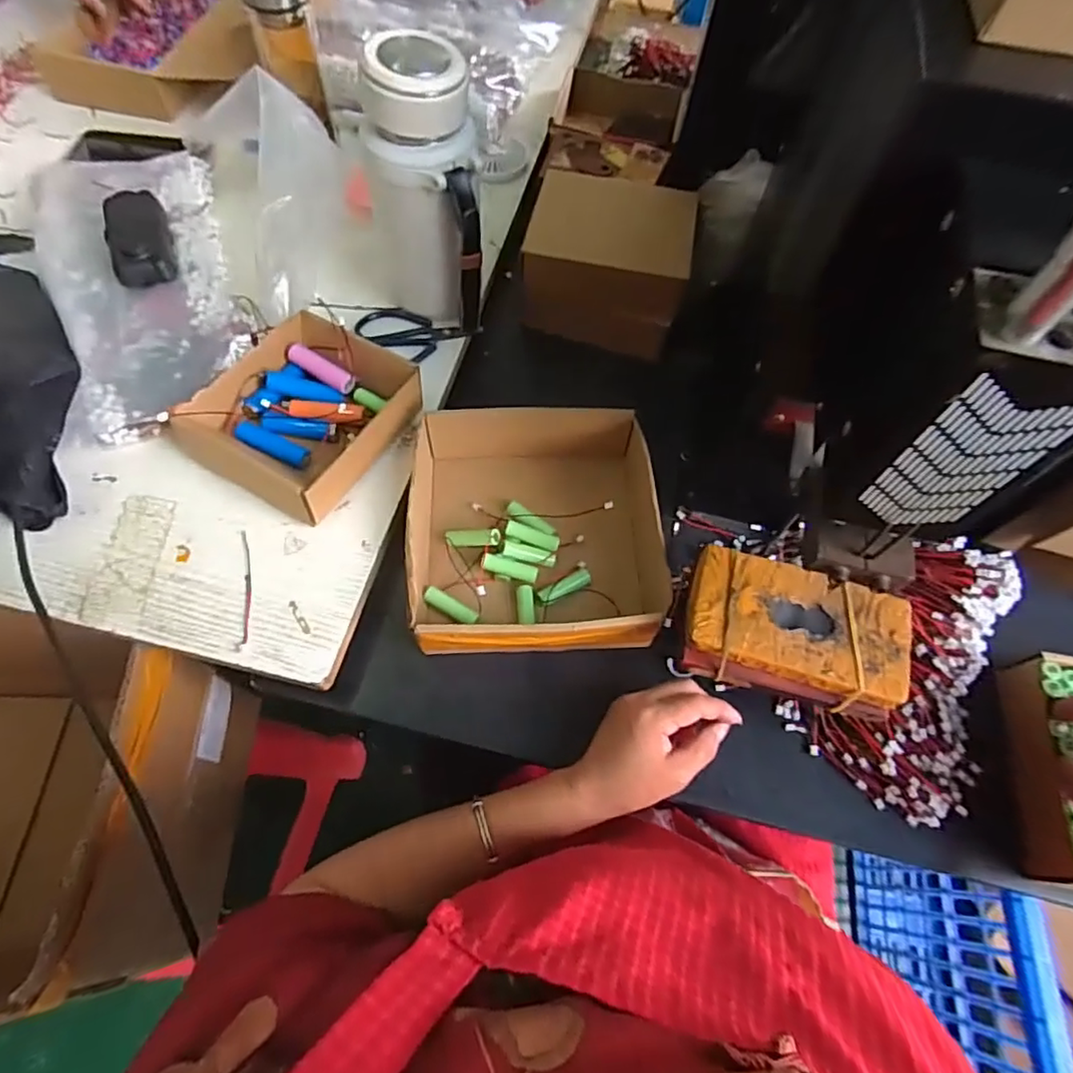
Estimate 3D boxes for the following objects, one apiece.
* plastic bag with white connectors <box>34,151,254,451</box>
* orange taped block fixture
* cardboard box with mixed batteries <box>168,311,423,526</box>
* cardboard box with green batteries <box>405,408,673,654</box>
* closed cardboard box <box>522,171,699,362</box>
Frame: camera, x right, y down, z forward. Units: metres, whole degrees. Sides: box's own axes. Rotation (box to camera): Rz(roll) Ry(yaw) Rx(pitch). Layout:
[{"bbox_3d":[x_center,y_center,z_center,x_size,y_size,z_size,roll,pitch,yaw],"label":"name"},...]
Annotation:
[{"bbox_3d":[-0.379,-0.249,0.582,0.162,0.070,0.339,-17,66,-11],"label":"plastic bag with white connectors"},{"bbox_3d":[0.184,0.066,0.434,0.146,0.031,0.088,15,63,4],"label":"orange taped block fixture"},{"bbox_3d":[-0.199,-0.109,0.533,0.144,0.050,0.169,27,65,10],"label":"cardboard box with mixed batteries"},{"bbox_3d":[-0.003,-0.005,0.526,0.199,0.068,0.213,1,63,-2],"label":"cardboard box with green batteries"},{"bbox_3d":[0.074,-0.289,0.639,0.158,0.085,0.151,11,63,2],"label":"closed cardboard box"}]

